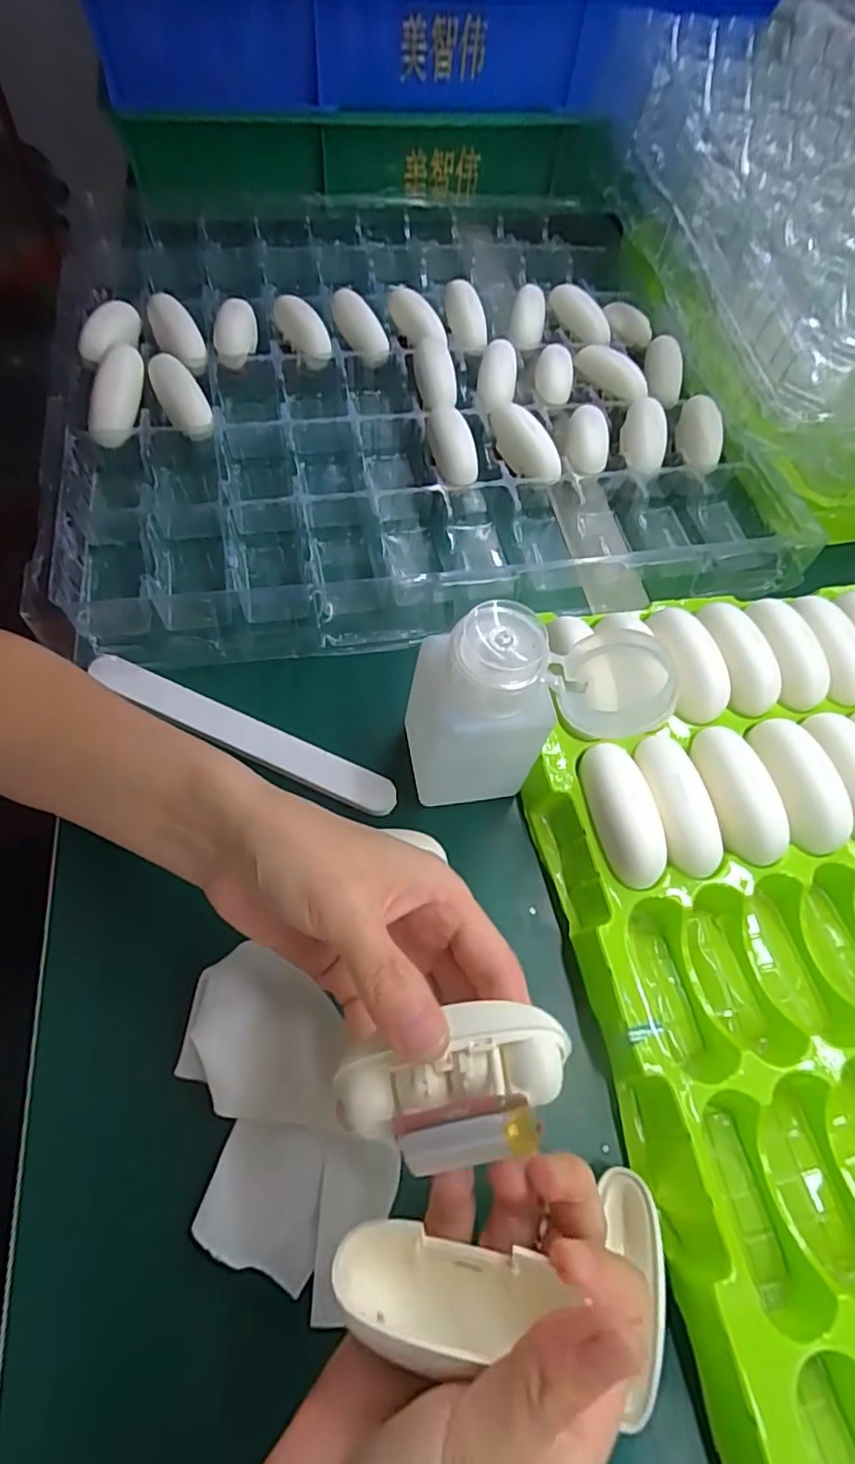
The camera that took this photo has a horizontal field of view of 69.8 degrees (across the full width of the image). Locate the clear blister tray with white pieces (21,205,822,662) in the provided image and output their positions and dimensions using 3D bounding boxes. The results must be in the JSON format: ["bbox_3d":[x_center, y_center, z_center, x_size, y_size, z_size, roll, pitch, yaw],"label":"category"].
[{"bbox_3d":[-0.014,-0.260,0.441,0.453,0.063,0.456,-7,63,-9],"label":"clear blister tray with white pieces"}]

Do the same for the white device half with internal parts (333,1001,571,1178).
[{"bbox_3d":[0.007,0.095,0.165,0.062,0.017,0.035,-9,63,-7],"label":"white device half with internal parts"}]

